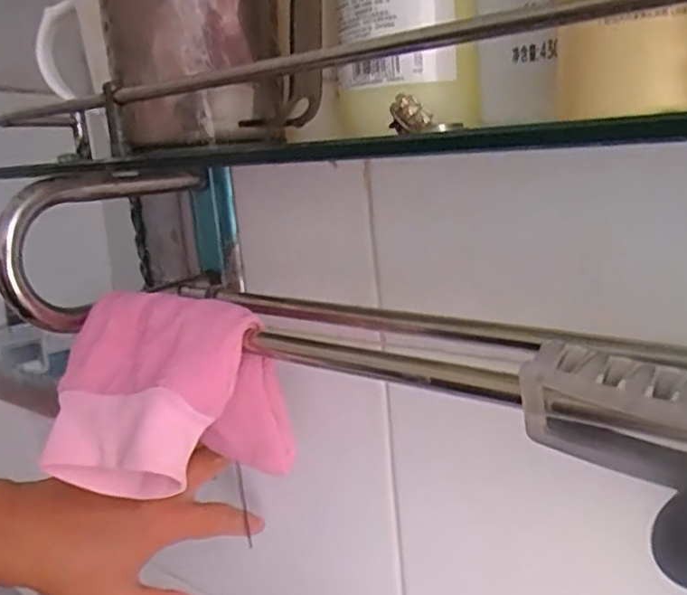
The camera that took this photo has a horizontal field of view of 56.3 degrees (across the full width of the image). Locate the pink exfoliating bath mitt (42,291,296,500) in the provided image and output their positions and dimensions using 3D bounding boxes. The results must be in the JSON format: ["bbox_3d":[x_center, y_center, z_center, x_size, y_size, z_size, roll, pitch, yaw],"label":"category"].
[{"bbox_3d":[-0.091,0.050,0.308,0.107,0.089,0.080,2,15,28],"label":"pink exfoliating bath mitt"}]

